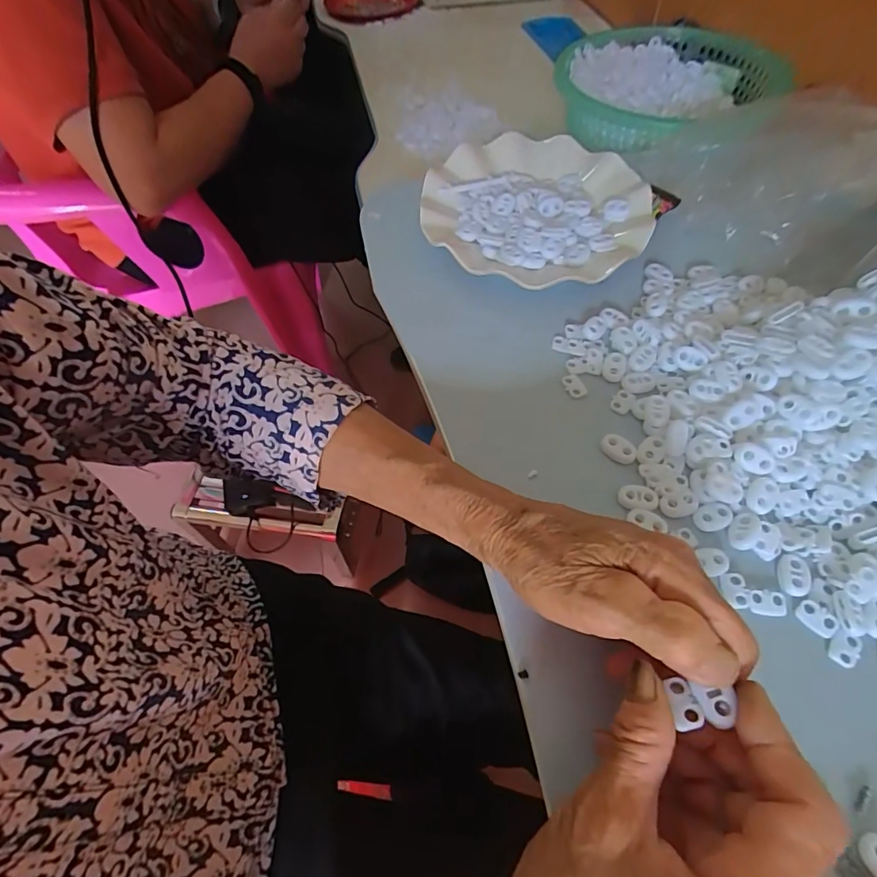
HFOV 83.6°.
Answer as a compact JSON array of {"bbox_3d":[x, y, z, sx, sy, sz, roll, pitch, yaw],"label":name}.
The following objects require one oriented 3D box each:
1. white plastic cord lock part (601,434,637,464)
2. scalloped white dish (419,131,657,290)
[{"bbox_3d":[0.112,0.006,0.303,0.021,0.007,0.013,39,67,23],"label":"white plastic cord lock part"},{"bbox_3d":[0.078,-0.187,0.397,0.174,0.019,0.176,-1,58,2],"label":"scalloped white dish"}]

